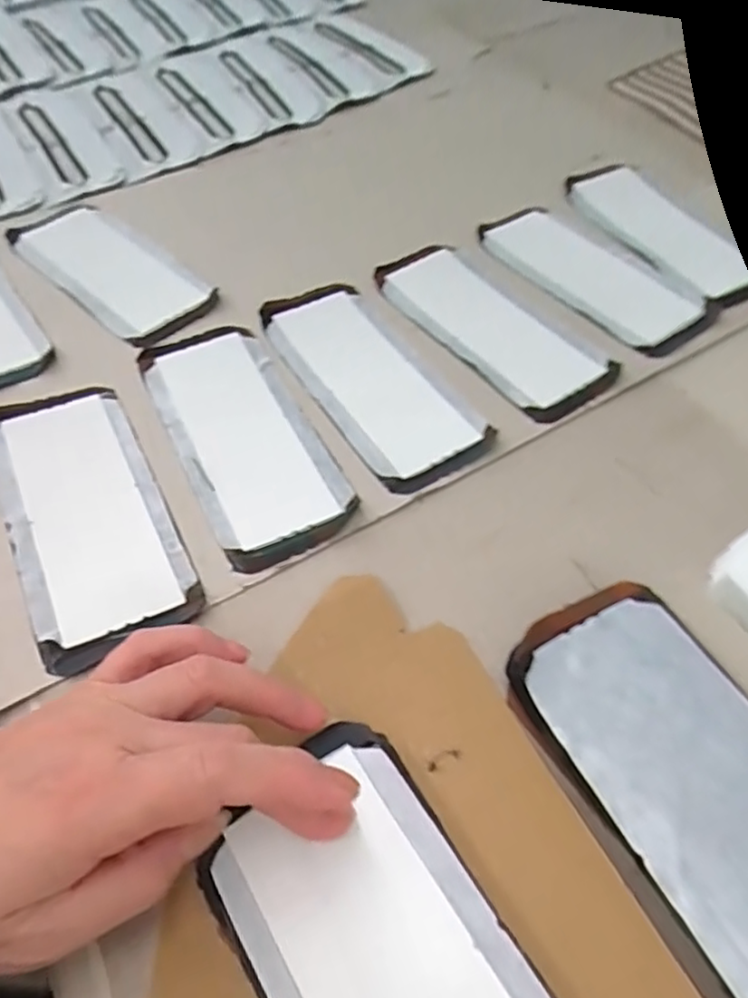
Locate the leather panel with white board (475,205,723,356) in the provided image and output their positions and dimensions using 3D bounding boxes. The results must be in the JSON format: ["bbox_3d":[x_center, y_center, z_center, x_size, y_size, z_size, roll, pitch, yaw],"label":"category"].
[{"bbox_3d":[0.143,-0.150,0.434,0.069,0.006,0.162,-33,60,-22],"label":"leather panel with white board"}]

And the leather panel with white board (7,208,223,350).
[{"bbox_3d":[-0.175,-0.156,0.437,0.165,0.014,0.075,37,61,24],"label":"leather panel with white board"}]

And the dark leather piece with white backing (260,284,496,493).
[{"bbox_3d":[-0.001,-0.071,0.371,0.067,0.009,0.158,-26,58,-19],"label":"dark leather piece with white backing"}]

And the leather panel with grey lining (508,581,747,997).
[{"bbox_3d":[0.120,0.110,0.230,0.072,0.025,0.163,-24,57,-17],"label":"leather panel with grey lining"}]

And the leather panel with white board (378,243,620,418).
[{"bbox_3d":[0.071,-0.109,0.400,0.067,0.007,0.160,-31,60,-21],"label":"leather panel with white board"}]

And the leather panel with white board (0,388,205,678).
[{"bbox_3d":[-0.139,0.003,0.312,0.069,0.006,0.158,-23,57,-17],"label":"leather panel with white board"}]

